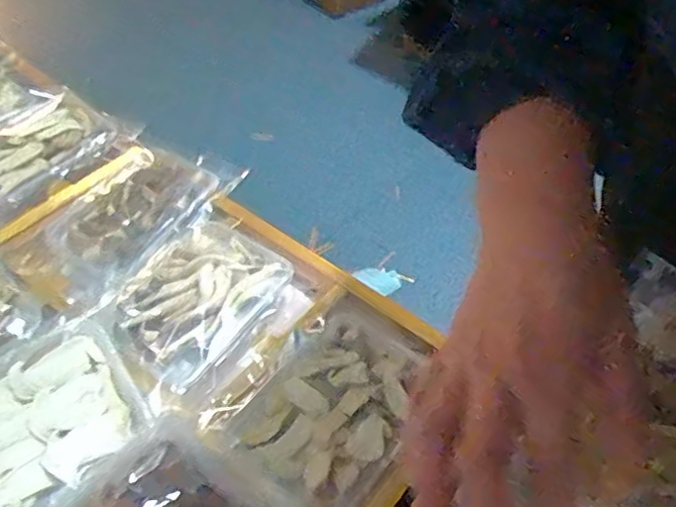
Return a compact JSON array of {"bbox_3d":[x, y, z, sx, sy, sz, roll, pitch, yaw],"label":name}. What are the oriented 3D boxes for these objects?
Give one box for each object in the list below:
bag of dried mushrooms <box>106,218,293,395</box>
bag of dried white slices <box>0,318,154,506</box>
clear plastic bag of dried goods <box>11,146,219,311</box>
[{"bbox_3d":[-0.130,0.034,0.568,0.118,0.023,0.159,23,54,20],"label":"bag of dried mushrooms"},{"bbox_3d":[-0.238,0.130,0.476,0.167,0.033,0.130,-32,56,-23],"label":"bag of dried white slices"},{"bbox_3d":[-0.224,-0.036,0.630,0.134,0.027,0.183,23,54,20],"label":"clear plastic bag of dried goods"}]

